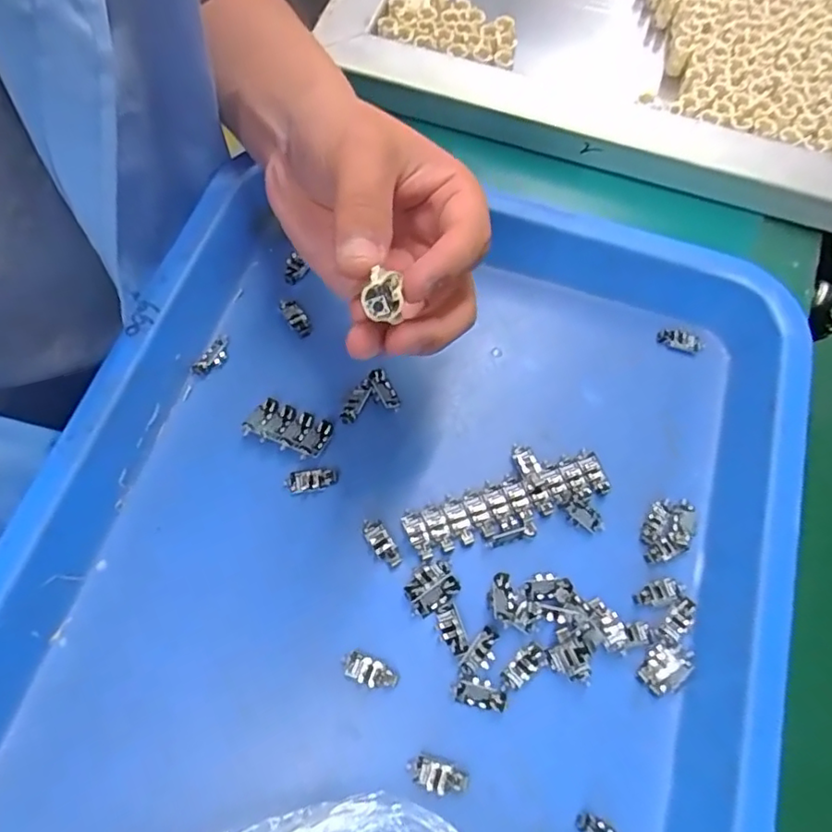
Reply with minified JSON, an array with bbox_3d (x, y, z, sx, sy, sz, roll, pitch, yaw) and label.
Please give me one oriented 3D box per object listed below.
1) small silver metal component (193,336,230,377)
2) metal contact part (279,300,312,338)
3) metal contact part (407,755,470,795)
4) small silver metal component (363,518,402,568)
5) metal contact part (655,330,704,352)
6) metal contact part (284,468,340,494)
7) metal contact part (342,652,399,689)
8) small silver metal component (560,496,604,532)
[{"bbox_3d":[-0.113,-0.033,0.338,0.011,0.006,0.027,31,71,9],"label":"small silver metal component"},{"bbox_3d":[-0.069,-0.056,0.347,0.012,0.004,0.025,-27,73,-12],"label":"metal contact part"},{"bbox_3d":[0.010,0.156,0.262,0.026,0.004,0.011,15,69,4],"label":"metal contact part"},{"bbox_3d":[-0.017,0.062,0.296,0.010,0.004,0.026,-31,74,-13],"label":"small silver metal component"},{"bbox_3d":[0.156,-0.044,0.358,0.026,0.008,0.011,14,69,3],"label":"metal contact part"},{"bbox_3d":[-0.053,0.032,0.307,0.026,0.004,0.011,-6,70,-5],"label":"metal contact part"},{"bbox_3d":[-0.021,0.117,0.275,0.026,0.008,0.011,20,70,5],"label":"metal contact part"},{"bbox_3d":[0.086,0.051,0.308,0.022,0.004,0.014,38,72,11],"label":"small silver metal component"}]

